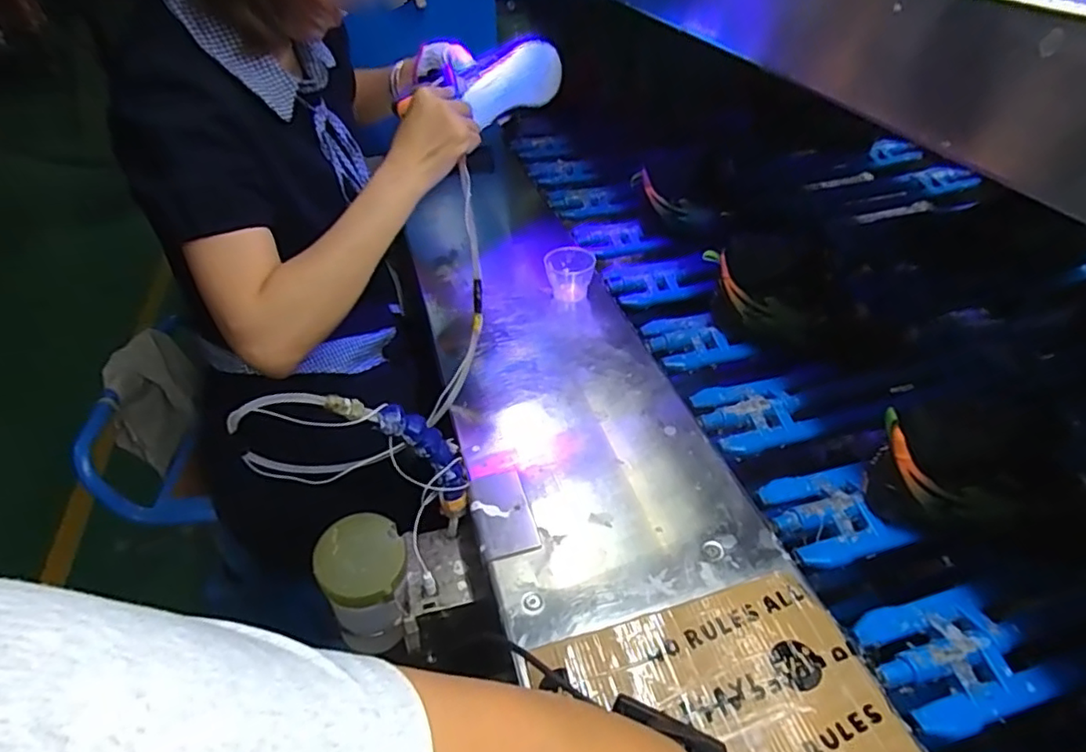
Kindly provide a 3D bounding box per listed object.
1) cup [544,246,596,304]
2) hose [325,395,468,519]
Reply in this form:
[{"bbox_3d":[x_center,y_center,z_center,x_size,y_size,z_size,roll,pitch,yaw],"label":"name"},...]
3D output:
[{"bbox_3d":[0.034,-0.132,0.796,0.061,0.051,0.057,-2,35,2],"label":"cup"},{"bbox_3d":[-0.105,0.060,0.501,0.040,0.171,0.020,-27,41,8],"label":"hose"}]

